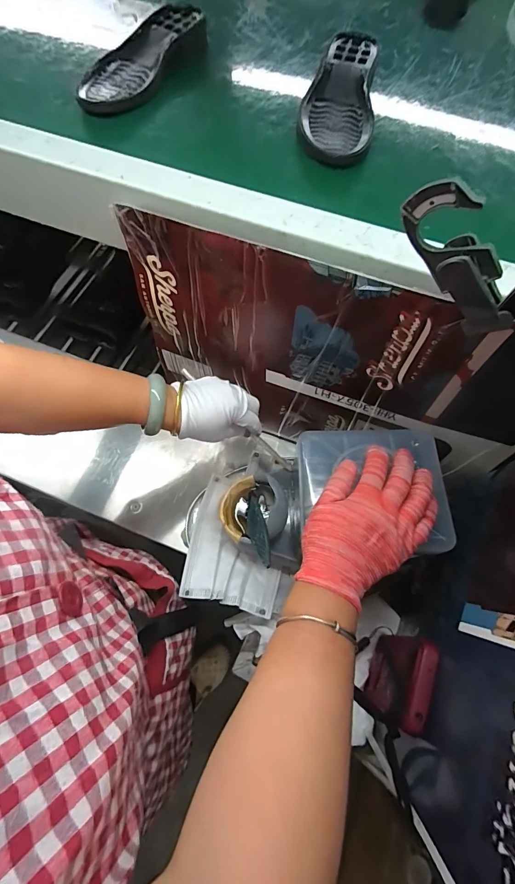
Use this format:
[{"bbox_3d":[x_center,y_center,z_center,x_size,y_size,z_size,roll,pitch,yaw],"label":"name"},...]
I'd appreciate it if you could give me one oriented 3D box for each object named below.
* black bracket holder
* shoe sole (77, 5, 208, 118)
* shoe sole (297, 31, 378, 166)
[{"bbox_3d":[0.144,-0.122,0.251,0.124,0.041,0.021,39,67,-31],"label":"black bracket holder"},{"bbox_3d":[-0.138,-0.448,0.424,0.076,0.035,0.207,23,70,9],"label":"shoe sole"},{"bbox_3d":[0.090,-0.382,0.400,0.075,0.032,0.214,8,68,3],"label":"shoe sole"}]

